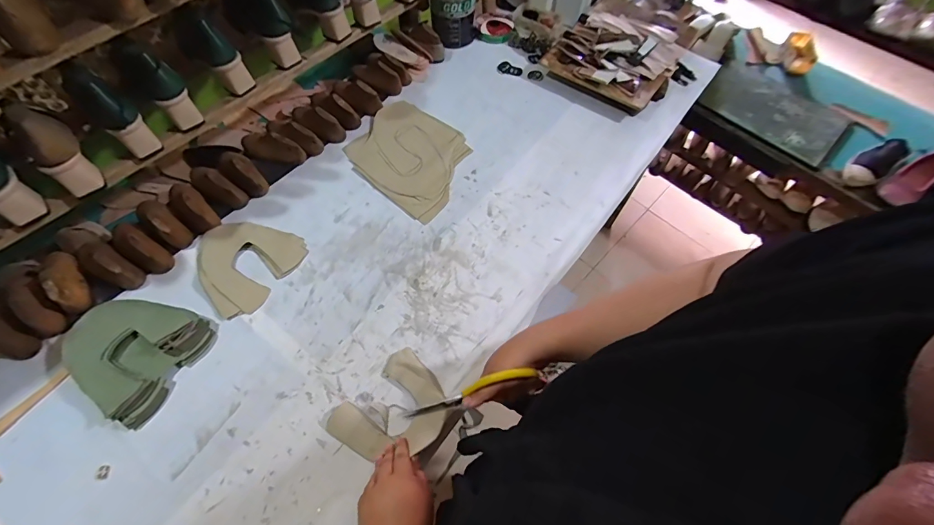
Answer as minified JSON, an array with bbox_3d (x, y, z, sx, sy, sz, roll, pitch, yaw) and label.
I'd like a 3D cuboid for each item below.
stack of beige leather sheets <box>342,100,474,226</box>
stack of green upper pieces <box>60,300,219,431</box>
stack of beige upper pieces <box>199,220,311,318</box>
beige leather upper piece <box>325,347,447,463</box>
[{"bbox_3d":[-0.112,-0.224,0.826,0.256,0.020,0.216,37,67,17],"label":"stack of beige leather sheets"},{"bbox_3d":[-0.517,0.130,0.611,0.183,0.045,0.169,25,64,12],"label":"stack of green upper pieces"},{"bbox_3d":[-0.397,-0.005,0.701,0.163,0.022,0.170,28,65,14],"label":"stack of beige upper pieces"},{"bbox_3d":[-0.108,0.218,0.577,0.139,0.053,0.161,41,68,19],"label":"beige leather upper piece"}]

